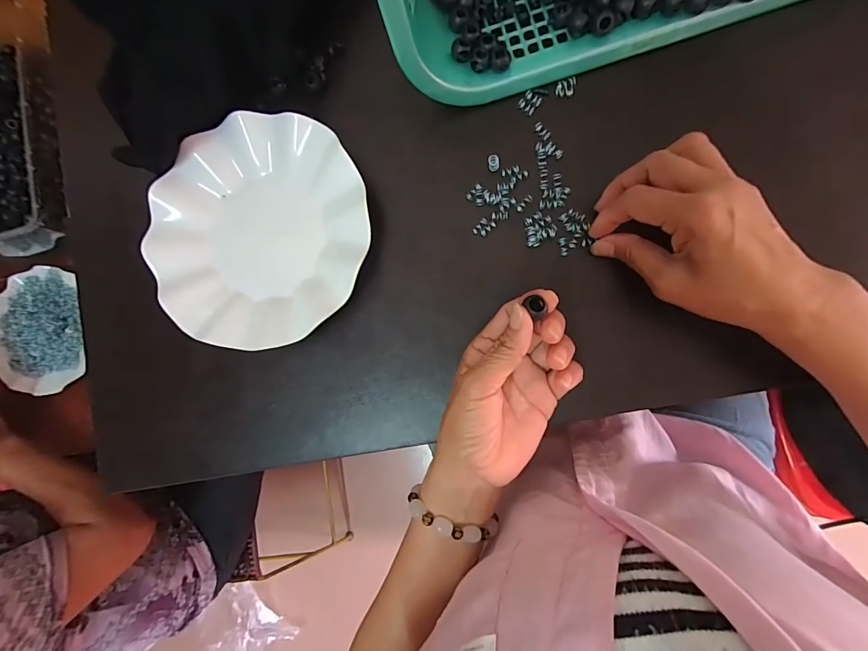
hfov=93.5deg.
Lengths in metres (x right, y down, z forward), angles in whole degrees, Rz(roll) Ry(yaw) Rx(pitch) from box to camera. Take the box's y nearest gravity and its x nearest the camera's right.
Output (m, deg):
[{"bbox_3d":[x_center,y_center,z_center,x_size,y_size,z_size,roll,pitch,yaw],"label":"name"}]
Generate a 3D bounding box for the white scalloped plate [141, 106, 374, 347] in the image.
[{"bbox_3d":[-0.142,-0.075,0.328,0.180,0.022,0.178,5,89,8],"label":"white scalloped plate"}]

